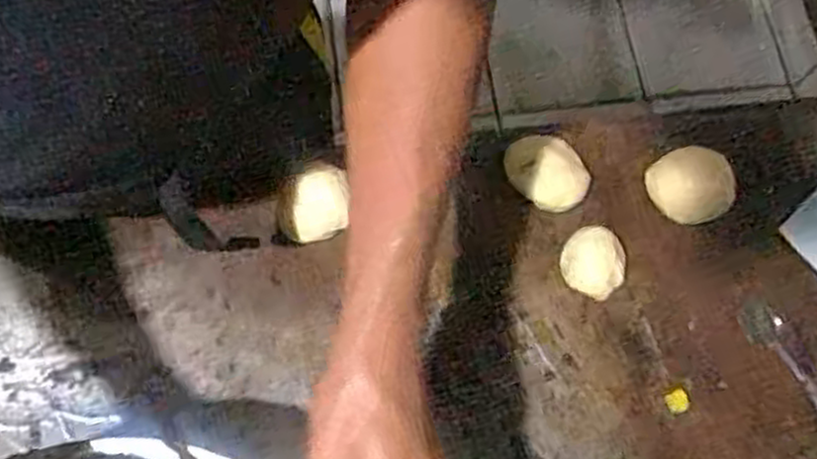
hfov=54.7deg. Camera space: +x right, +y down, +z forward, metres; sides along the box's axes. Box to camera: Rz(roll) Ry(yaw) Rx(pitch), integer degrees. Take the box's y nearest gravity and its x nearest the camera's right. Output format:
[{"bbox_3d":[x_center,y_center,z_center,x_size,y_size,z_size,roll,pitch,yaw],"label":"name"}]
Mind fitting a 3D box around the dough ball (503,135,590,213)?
[{"bbox_3d":[0.119,-0.050,0.681,0.074,0.022,0.057,40,75,12],"label":"dough ball"}]

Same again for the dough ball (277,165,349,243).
[{"bbox_3d":[-0.075,-0.020,0.654,0.054,0.036,0.061,-13,72,-6],"label":"dough ball"}]

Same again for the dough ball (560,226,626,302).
[{"bbox_3d":[0.151,0.028,0.650,0.053,0.035,0.050,0,71,-1],"label":"dough ball"}]

